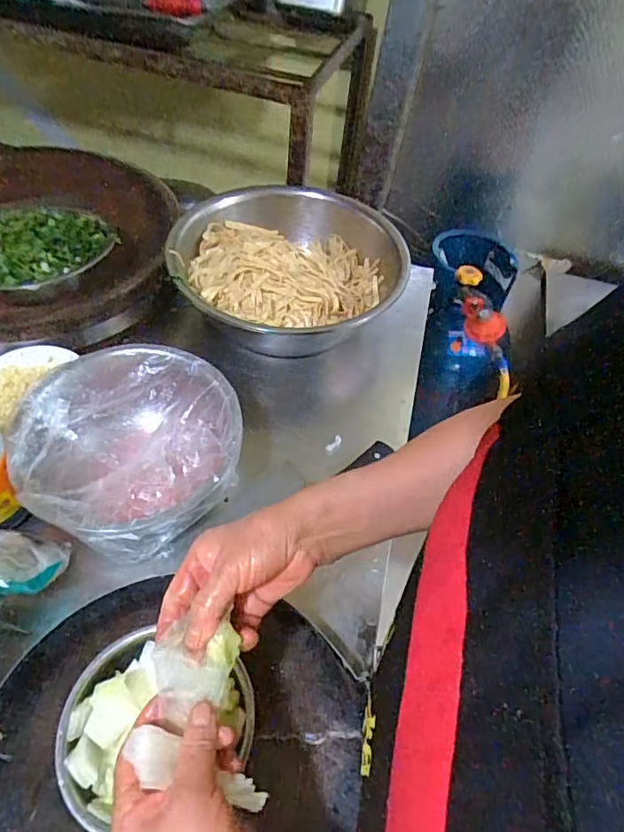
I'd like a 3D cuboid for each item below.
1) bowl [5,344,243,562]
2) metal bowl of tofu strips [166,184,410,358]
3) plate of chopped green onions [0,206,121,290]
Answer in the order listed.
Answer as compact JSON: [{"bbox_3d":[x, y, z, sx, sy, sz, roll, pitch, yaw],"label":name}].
[{"bbox_3d":[-0.199,0.032,0.590,0.224,0.084,0.229,3,52,-4],"label":"bowl"},{"bbox_3d":[-0.027,-0.217,0.792,0.343,0.092,0.325,3,52,-4],"label":"metal bowl of tofu strips"},{"bbox_3d":[-0.368,-0.221,0.696,0.202,0.032,0.153,-11,54,-14],"label":"plate of chopped green onions"}]

